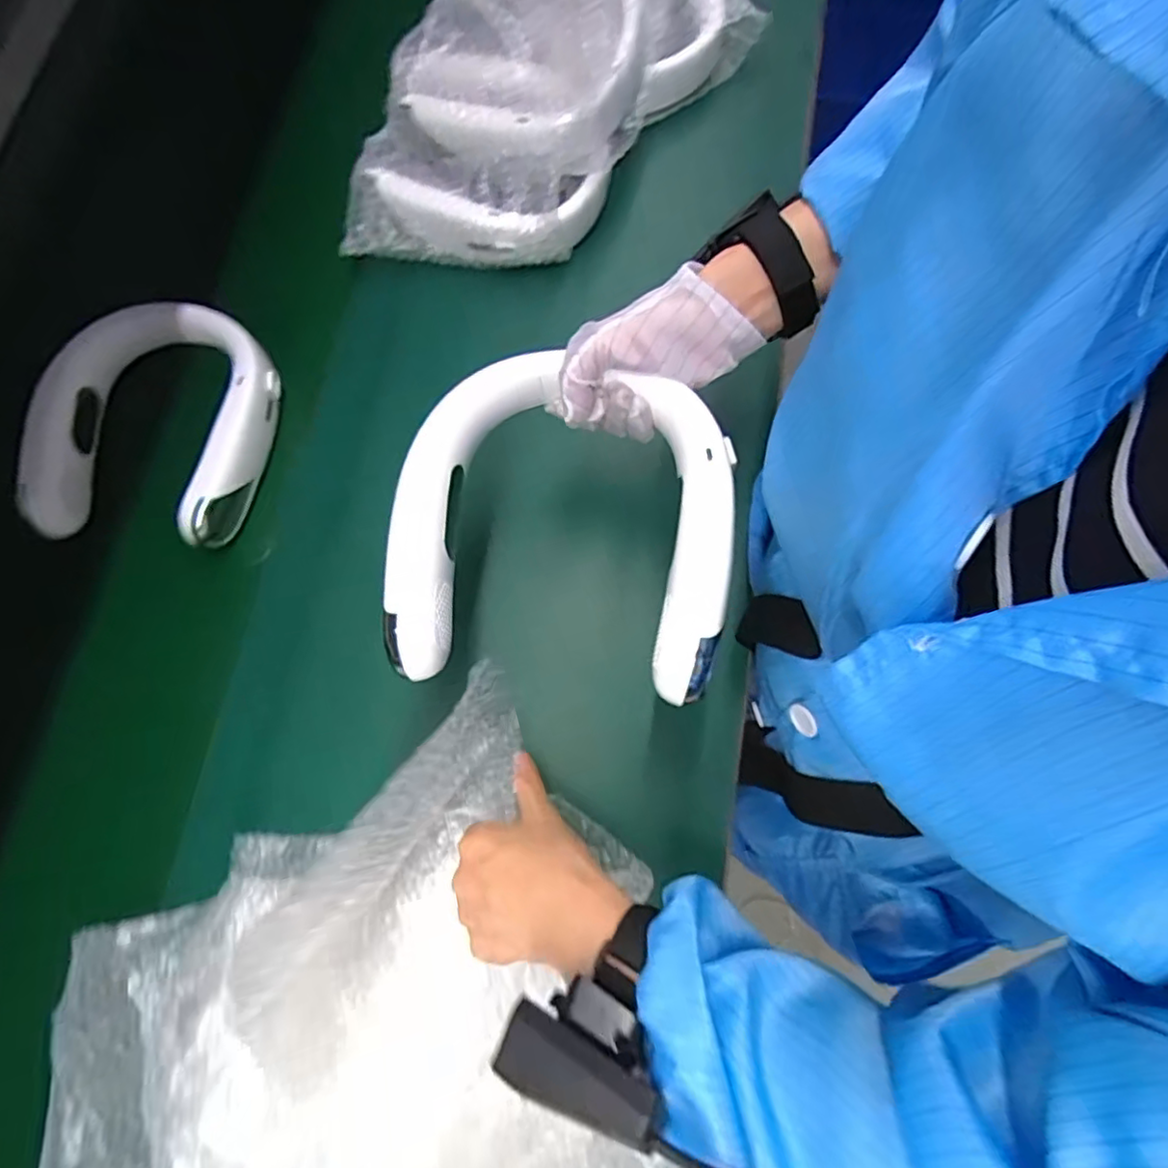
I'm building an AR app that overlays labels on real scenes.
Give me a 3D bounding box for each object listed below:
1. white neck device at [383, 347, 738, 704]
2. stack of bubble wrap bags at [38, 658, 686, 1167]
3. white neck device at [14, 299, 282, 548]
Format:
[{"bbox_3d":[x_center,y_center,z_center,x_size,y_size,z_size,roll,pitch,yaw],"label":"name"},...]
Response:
[{"bbox_3d":[-0.012,-0.041,0.352,0.186,0.039,0.195,6,76,1],"label":"white neck device"},{"bbox_3d":[-0.120,0.314,0.347,0.397,0.125,0.378,-32,78,-8],"label":"stack of bubble wrap bags"},{"bbox_3d":[-0.345,-0.135,0.506,0.168,0.044,0.200,7,76,2],"label":"white neck device"}]

